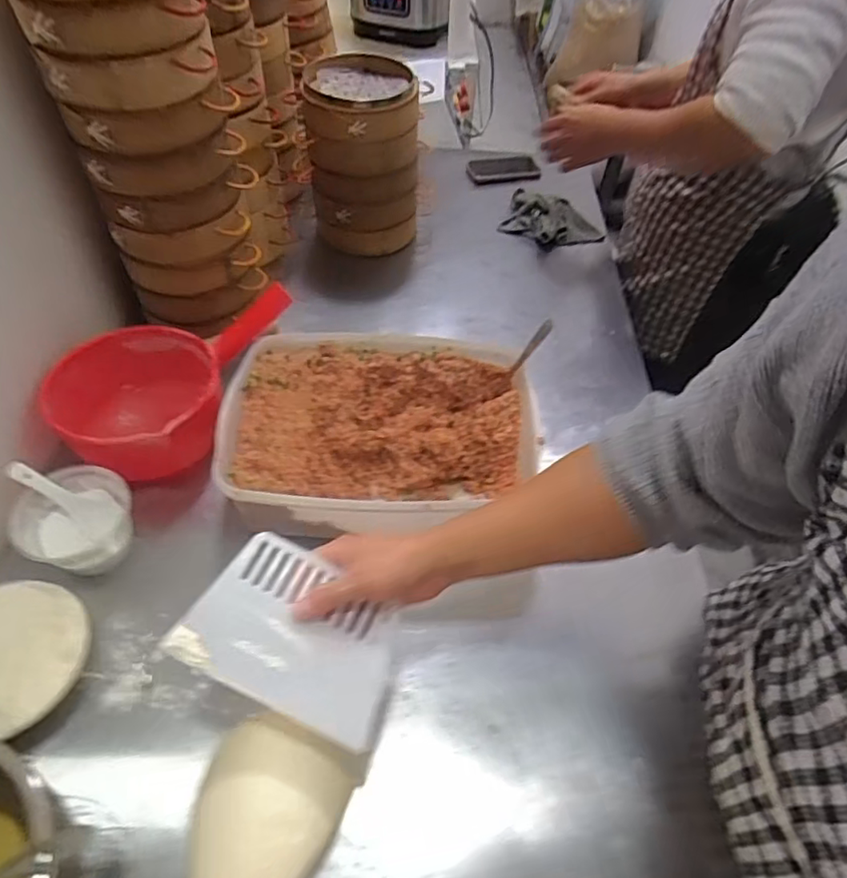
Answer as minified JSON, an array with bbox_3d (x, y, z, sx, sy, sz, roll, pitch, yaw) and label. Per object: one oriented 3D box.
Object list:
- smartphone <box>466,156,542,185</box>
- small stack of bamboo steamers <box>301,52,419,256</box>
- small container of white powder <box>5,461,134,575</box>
[{"bbox_3d":[0.173,-0.586,1.280,0.156,0.019,0.078,-11,52,-12],"label":"smartphone"},{"bbox_3d":[-0.100,-0.473,1.017,0.183,0.266,0.164,1,51,-2],"label":"small stack of bamboo steamers"},{"bbox_3d":[-0.394,0.092,0.663,0.113,0.085,0.113,0,51,-4],"label":"small container of white powder"}]

